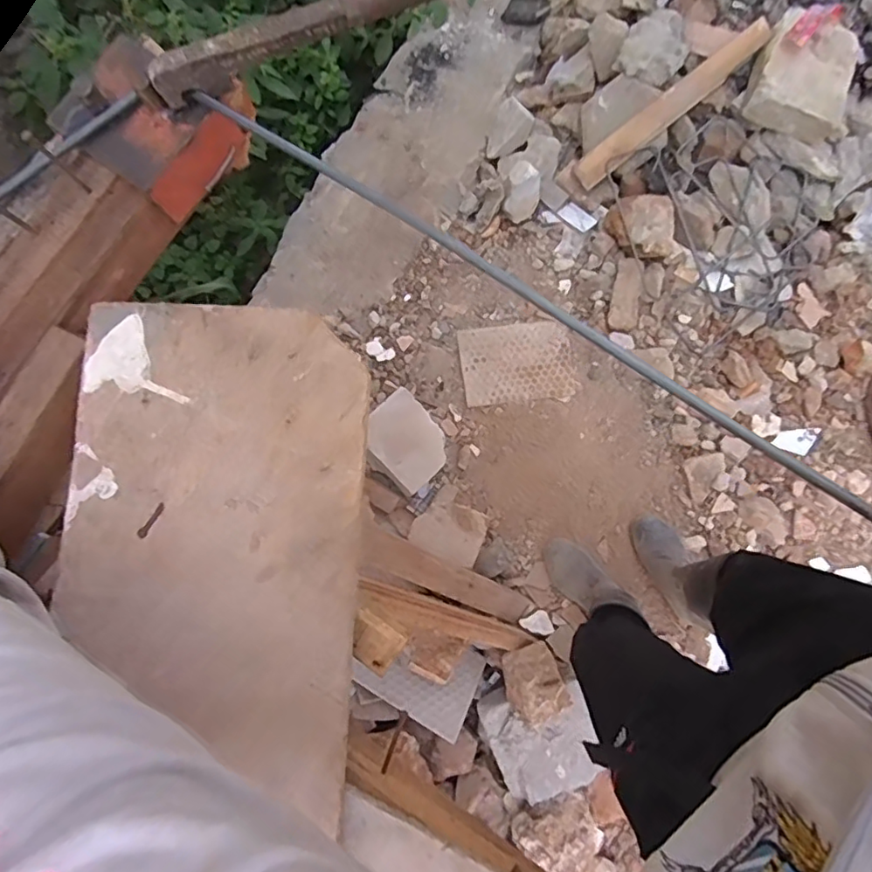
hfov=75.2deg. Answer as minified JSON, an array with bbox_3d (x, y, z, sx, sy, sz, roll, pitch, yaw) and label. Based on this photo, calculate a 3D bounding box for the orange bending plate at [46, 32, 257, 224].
[{"bbox_3d":[-0.213,-0.244,0.431,0.110,0.060,0.113,36,85,5],"label":"orange bending plate"}]

